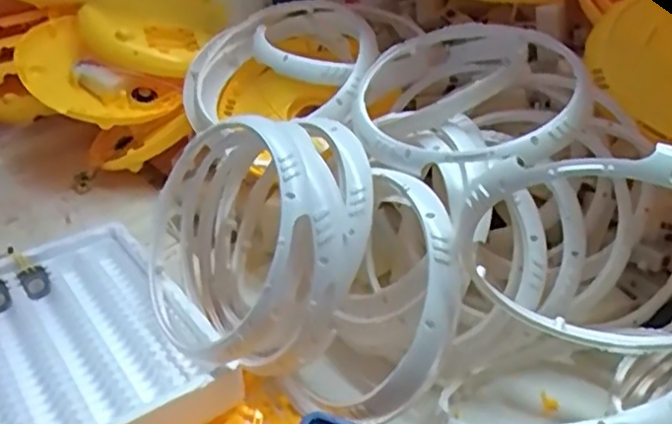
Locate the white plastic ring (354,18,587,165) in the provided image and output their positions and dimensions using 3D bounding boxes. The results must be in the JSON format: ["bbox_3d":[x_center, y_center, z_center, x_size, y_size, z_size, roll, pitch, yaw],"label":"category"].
[{"bbox_3d":[0.103,-0.100,0.527,0.172,0.020,0.187,4,47,22],"label":"white plastic ring"}]

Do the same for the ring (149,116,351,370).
[{"bbox_3d":[-0.076,0.021,0.508,0.191,0.178,0.060,36,15,38],"label":"ring"}]

